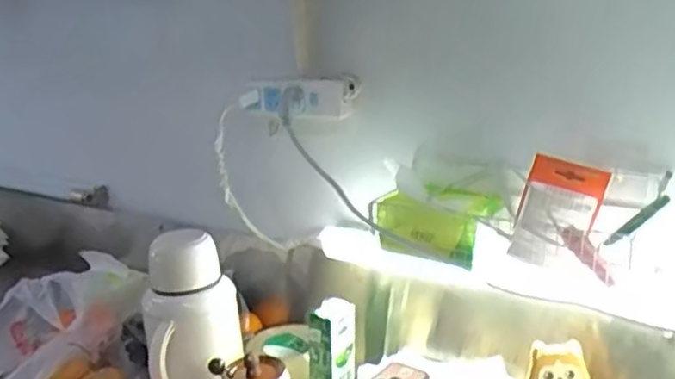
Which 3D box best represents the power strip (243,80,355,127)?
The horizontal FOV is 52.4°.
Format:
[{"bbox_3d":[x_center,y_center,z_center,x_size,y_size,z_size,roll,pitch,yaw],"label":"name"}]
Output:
[{"bbox_3d":[-0.061,-0.128,0.962,0.176,0.051,0.047,8,20,37],"label":"power strip"}]

